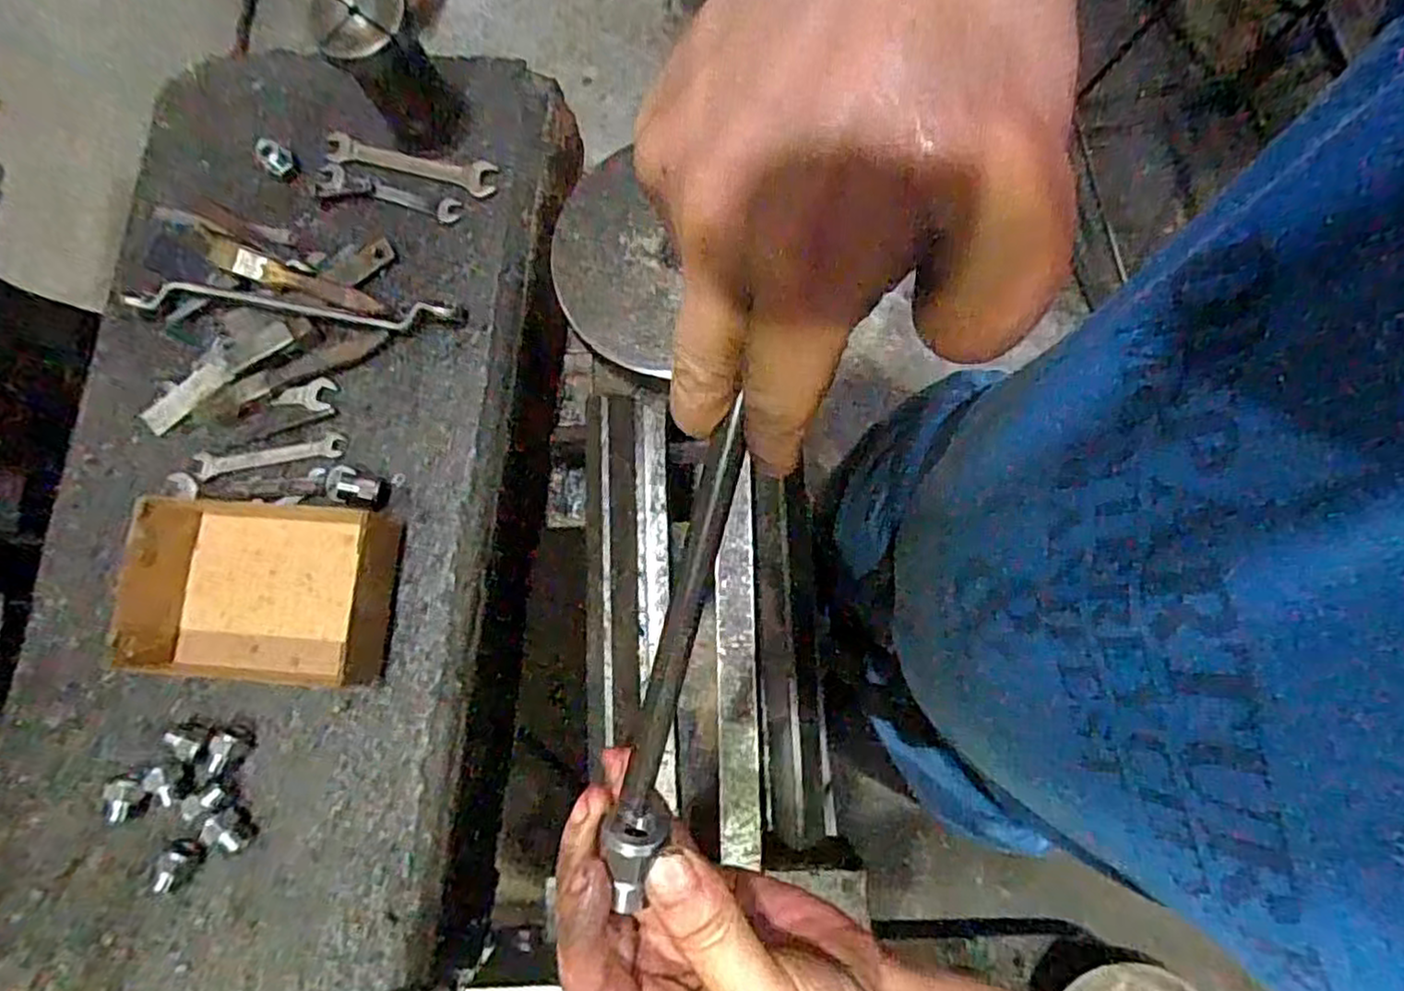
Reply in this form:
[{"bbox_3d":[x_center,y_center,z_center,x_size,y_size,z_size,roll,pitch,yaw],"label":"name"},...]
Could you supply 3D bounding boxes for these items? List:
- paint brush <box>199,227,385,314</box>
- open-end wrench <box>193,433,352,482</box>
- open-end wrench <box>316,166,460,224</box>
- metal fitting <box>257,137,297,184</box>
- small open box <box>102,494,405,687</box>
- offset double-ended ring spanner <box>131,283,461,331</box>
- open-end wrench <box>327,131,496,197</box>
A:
[{"bbox_3d":[-0.316,-0.166,0.552,0.162,0.014,0.023,23,82,6],"label":"paint brush"},{"bbox_3d":[-0.317,-0.030,0.541,0.110,0.004,0.019,-9,79,-2],"label":"open-end wrench"},{"bbox_3d":[-0.243,-0.232,0.568,0.117,0.007,0.024,18,81,6],"label":"open-end wrench"},{"bbox_3d":[-0.326,-0.258,0.564,0.022,0.023,0.025,-44,81,-5],"label":"metal fitting"},{"bbox_3d":[-0.303,0.061,0.501,0.177,0.043,0.127,3,80,3],"label":"small open box"},{"bbox_3d":[-0.302,-0.142,0.540,0.250,0.021,0.021,5,79,1],"label":"offset double-ended ring spanner"},{"bbox_3d":[-0.226,-0.258,0.565,0.138,0.011,0.024,14,81,5],"label":"open-end wrench"}]

